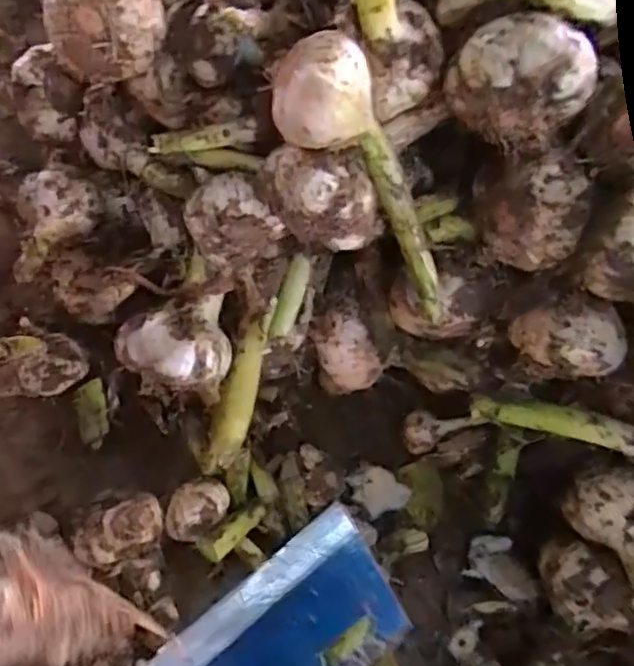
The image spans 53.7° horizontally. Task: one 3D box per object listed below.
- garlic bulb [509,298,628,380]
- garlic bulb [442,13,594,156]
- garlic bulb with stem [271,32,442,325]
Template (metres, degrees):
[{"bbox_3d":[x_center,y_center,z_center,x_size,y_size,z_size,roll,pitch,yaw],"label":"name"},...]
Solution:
[{"bbox_3d":[0.123,0.004,0.304,0.046,0.035,0.031,0,66,-5],"label":"garlic bulb"},{"bbox_3d":[0.083,-0.104,0.256,0.037,0.037,0.044,-33,72,-18],"label":"garlic bulb"},{"bbox_3d":[0.027,-0.062,0.273,0.033,0.134,0.039,12,57,49],"label":"garlic bulb with stem"}]

